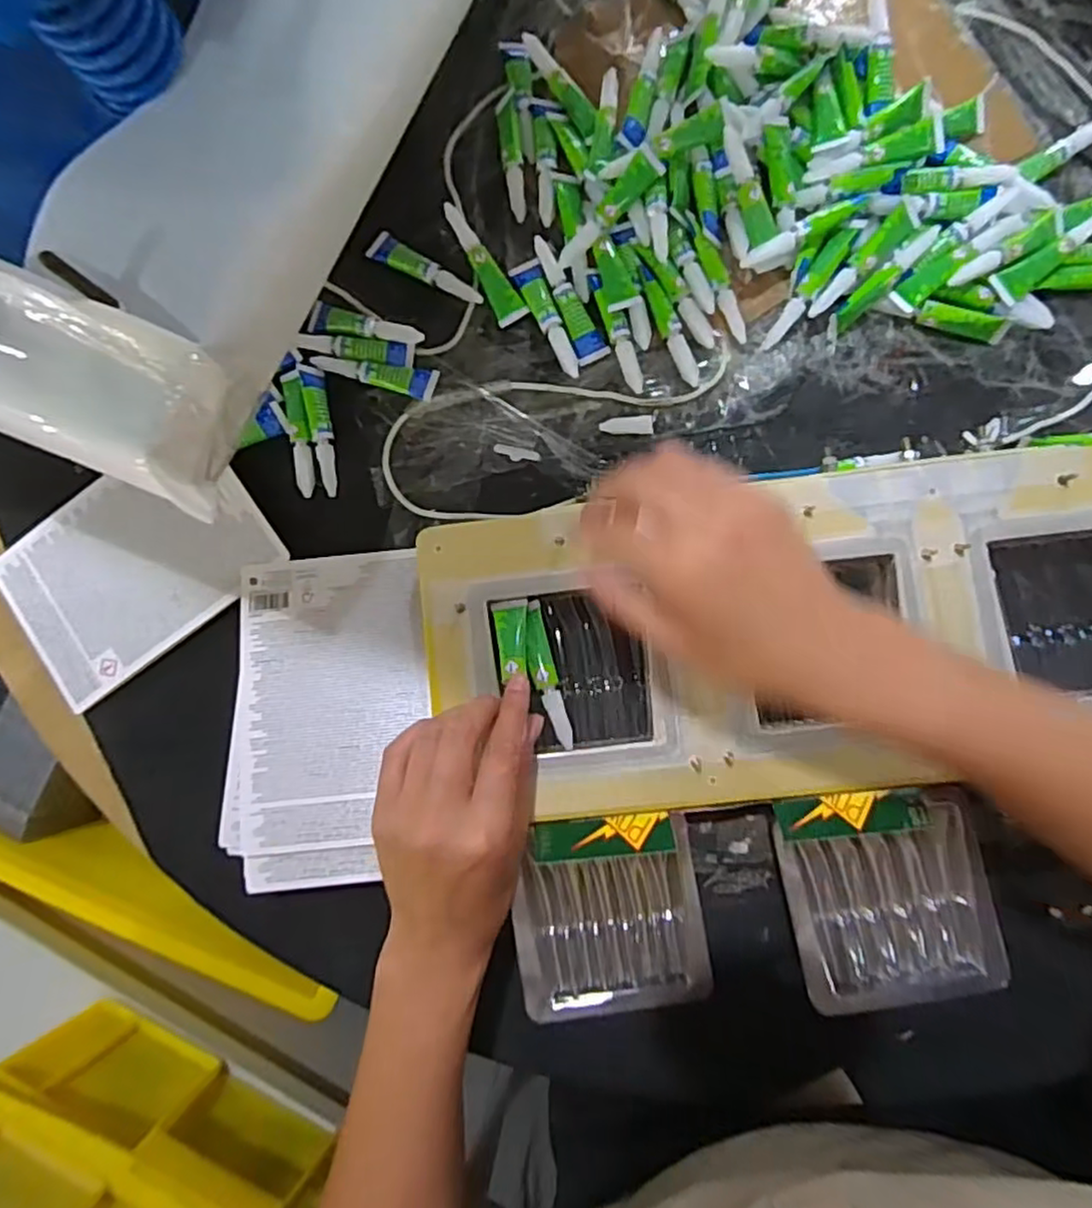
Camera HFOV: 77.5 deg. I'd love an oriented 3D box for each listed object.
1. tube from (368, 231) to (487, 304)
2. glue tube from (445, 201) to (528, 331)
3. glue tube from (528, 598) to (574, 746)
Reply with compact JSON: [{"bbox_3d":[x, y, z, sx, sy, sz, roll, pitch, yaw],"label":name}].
[{"bbox_3d":[-0.077,-0.213,0.432,0.081,0.009,0.017,30,87,6],"label":"tube"},{"bbox_3d":[-0.037,-0.215,0.427,0.019,0.015,0.079,-27,83,1],"label":"glue tube"},{"bbox_3d":[-0.001,0.039,0.375,0.014,0.011,0.080,-14,84,2],"label":"glue tube"}]

